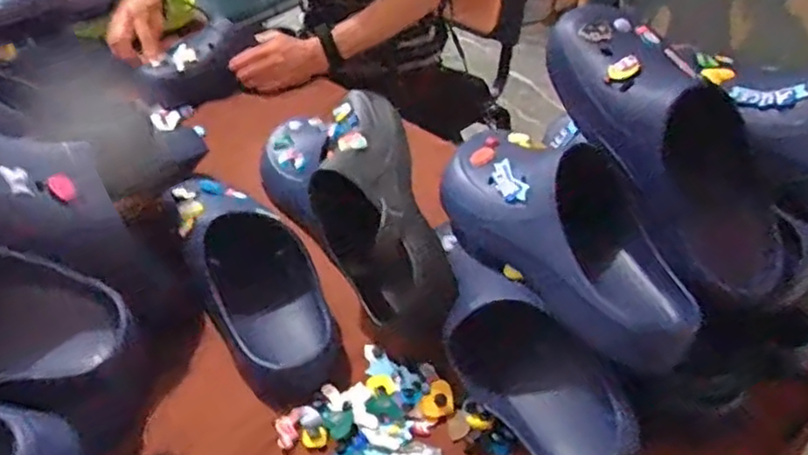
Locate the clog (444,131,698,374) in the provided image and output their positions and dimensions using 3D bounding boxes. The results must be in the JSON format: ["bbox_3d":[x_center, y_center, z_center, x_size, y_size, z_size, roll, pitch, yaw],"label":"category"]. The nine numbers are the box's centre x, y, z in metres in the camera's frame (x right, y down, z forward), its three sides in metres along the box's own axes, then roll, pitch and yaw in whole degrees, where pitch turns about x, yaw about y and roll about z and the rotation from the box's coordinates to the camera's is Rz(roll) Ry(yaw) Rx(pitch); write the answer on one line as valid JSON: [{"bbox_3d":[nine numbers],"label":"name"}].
[{"bbox_3d":[0.140,-0.004,0.575,0.122,0.110,0.277,-26,60,-30],"label":"clog"}]

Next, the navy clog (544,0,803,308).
[{"bbox_3d":[0.241,-0.068,0.563,0.093,0.109,0.303,-36,91,-37],"label":"navy clog"}]

